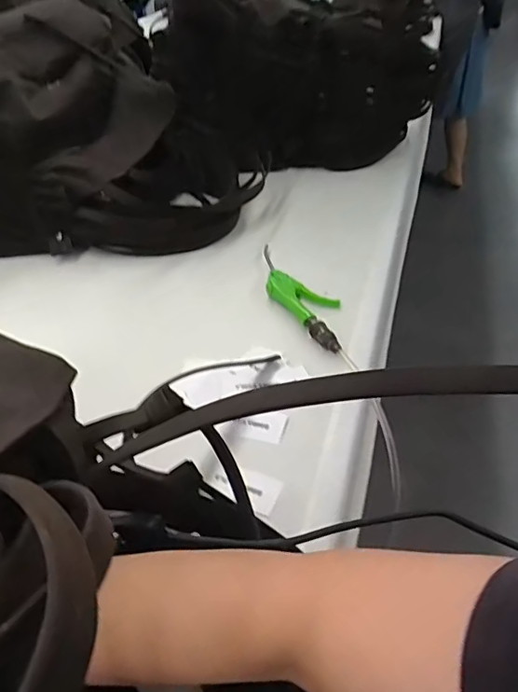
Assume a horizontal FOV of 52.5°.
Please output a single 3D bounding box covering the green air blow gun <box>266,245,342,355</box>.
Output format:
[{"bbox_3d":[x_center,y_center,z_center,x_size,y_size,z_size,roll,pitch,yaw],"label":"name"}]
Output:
[{"bbox_3d":[0.056,-0.082,0.766,0.072,0.022,0.267,-21,43,-20],"label":"green air blow gun"}]

